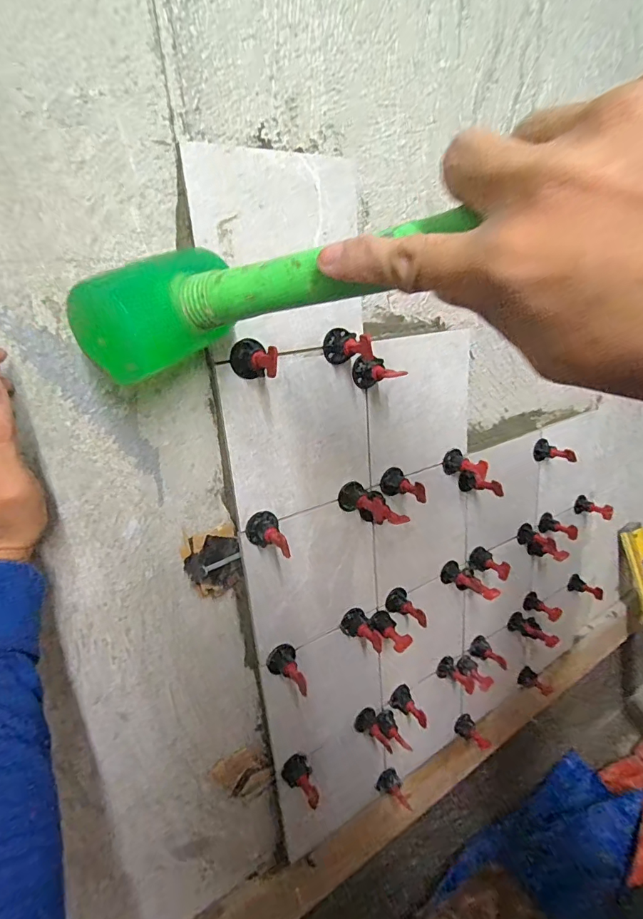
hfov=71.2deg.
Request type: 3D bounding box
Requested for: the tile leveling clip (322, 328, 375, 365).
[{"bbox_3d":[0.022,-0.098,0.390,0.032,0.028,0.040,-10,20,-17],"label":"tile leveling clip"}]

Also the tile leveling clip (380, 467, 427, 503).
[{"bbox_3d":[0.084,0.028,0.467,0.028,0.027,0.050,-12,20,-21],"label":"tile leveling clip"}]

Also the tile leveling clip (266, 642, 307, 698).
[{"bbox_3d":[-0.034,0.207,0.440,0.030,0.028,0.045,-10,20,-17],"label":"tile leveling clip"}]

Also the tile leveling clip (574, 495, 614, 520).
[{"bbox_3d":[0.429,0.076,0.709,0.026,0.028,0.051,-20,24,-38],"label":"tile leveling clip"}]

